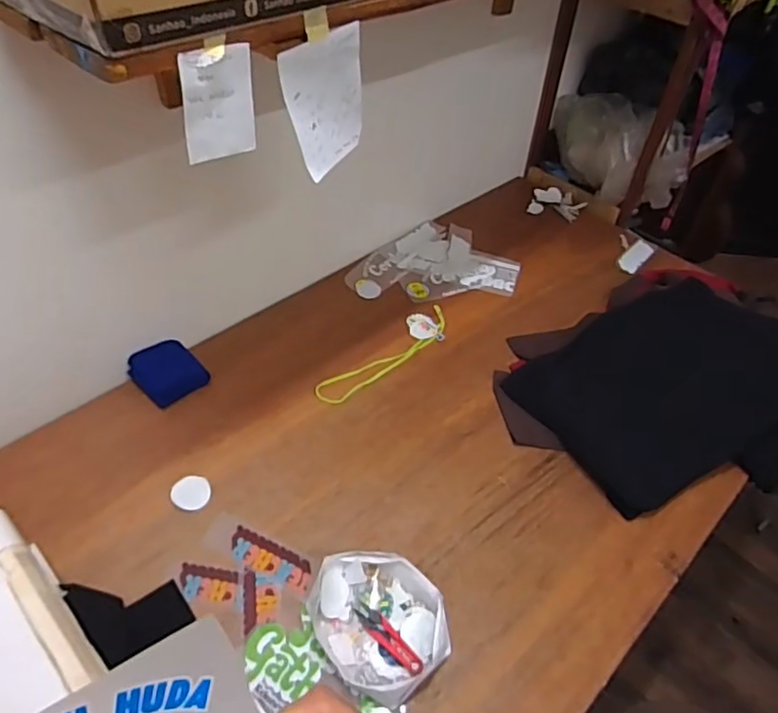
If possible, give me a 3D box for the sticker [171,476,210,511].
[{"bbox_3d":[-0.318,0.219,0.956,0.058,0.005,0.060,3,49,-4],"label":"sticker"}]

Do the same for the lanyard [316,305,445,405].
[{"bbox_3d":[-0.001,-0.008,1.195,0.089,0.007,0.354,37,55,27],"label":"lanyard"}]

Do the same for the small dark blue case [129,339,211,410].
[{"bbox_3d":[-0.411,0.027,1.110,0.116,0.041,0.115,37,55,27],"label":"small dark blue case"}]

